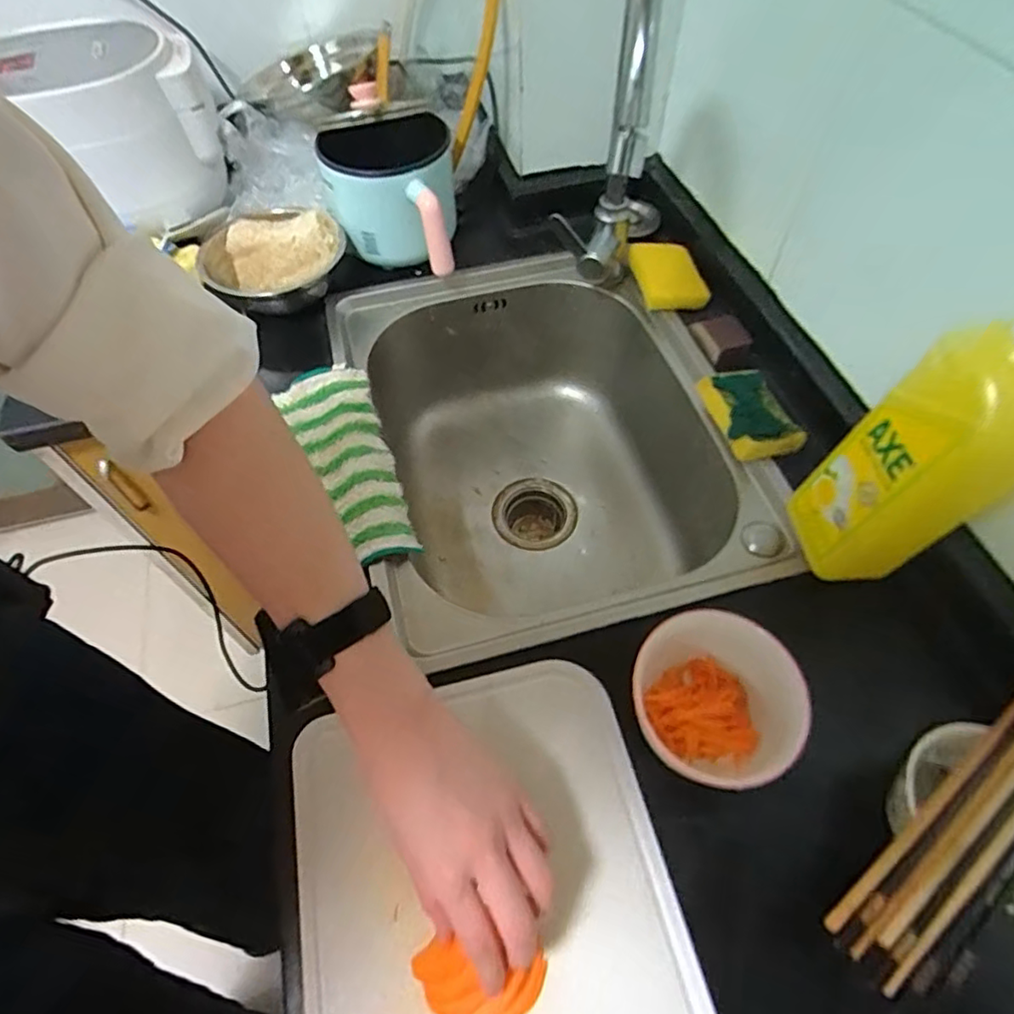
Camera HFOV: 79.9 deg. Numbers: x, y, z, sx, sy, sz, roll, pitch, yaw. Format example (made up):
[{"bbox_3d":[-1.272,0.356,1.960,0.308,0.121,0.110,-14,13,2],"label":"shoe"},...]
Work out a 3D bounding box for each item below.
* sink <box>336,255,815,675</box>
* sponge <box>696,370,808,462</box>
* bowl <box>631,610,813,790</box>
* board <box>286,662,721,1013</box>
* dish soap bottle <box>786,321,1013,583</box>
[{"bbox_3d":[0.036,-0.040,0.723,0.367,0.234,0.483,-12,57,-6],"label":"sink"},{"bbox_3d":[0.241,-0.097,0.607,0.073,0.027,0.104,-16,58,-8],"label":"sponge"},{"bbox_3d":[0.149,0.138,0.434,0.108,0.066,0.108,-1,57,1],"label":"bowl"},{"bbox_3d":[-0.007,0.274,0.385,0.243,0.009,0.323,-14,57,-7],"label":"board"},{"bbox_3d":[0.300,-0.041,0.424,0.096,0.271,0.073,-1,57,1],"label":"dish soap bottle"}]

